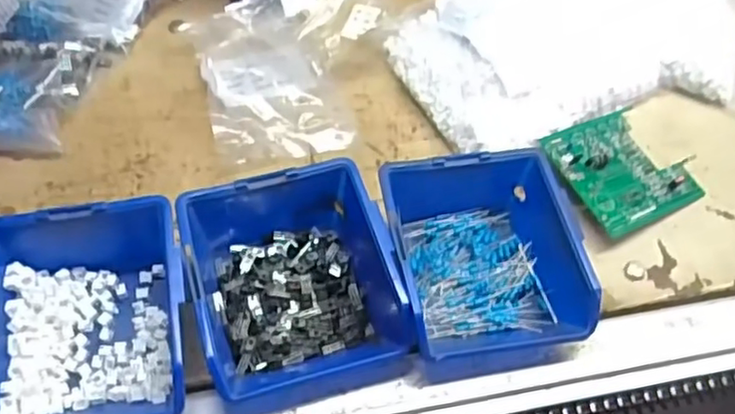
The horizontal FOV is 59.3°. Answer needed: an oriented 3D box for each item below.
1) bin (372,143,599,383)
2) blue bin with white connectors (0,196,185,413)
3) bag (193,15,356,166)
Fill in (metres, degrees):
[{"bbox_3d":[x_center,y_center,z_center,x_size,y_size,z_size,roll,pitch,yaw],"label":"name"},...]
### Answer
[{"bbox_3d":[0.076,0.033,0.428,0.122,0.056,0.136,-6,53,-9],"label":"bin"},{"bbox_3d":[-0.170,0.066,0.380,0.119,0.056,0.139,-9,54,-11],"label":"blue bin with white connectors"},{"bbox_3d":[-0.078,-0.103,0.531,0.108,0.029,0.136,-12,55,-13],"label":"bag"}]

